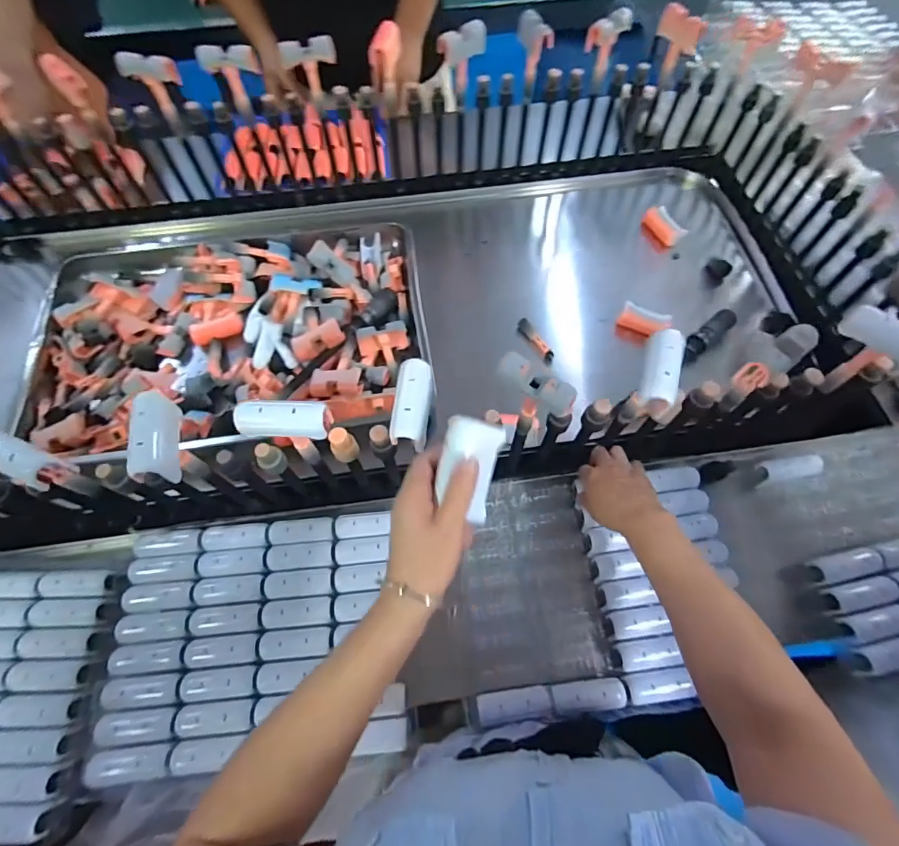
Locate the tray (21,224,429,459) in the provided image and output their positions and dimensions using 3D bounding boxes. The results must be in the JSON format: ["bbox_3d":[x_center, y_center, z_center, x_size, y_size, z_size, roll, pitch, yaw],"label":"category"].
[{"bbox_3d":[-0.339,-0.161,0.745,0.588,0.075,0.395,-7,63,-2],"label":"tray"}]

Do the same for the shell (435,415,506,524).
[{"bbox_3d":[0.014,0.034,0.364,0.044,0.019,0.073,15,88,1],"label":"shell"}]

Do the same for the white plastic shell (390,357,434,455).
[{"bbox_3d":[-0.031,-0.019,0.410,0.031,0.020,0.079,6,63,4],"label":"white plastic shell"}]

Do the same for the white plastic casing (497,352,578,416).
[{"bbox_3d":[0.079,-0.035,0.422,0.075,0.019,0.024,36,69,17],"label":"white plastic casing"}]

